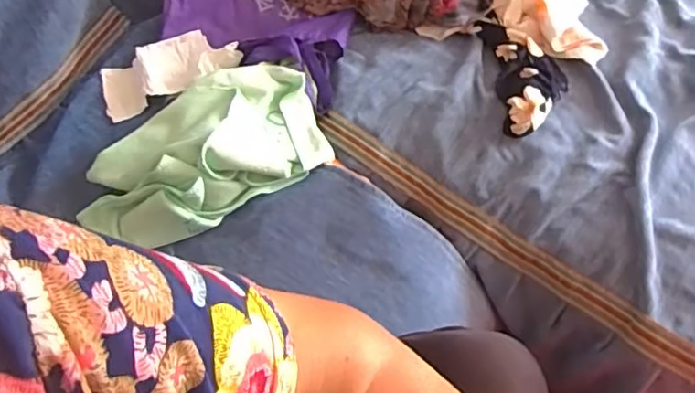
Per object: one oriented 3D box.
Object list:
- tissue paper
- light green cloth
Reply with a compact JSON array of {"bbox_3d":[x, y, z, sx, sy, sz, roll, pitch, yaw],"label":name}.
[{"bbox_3d":[-0.197,-0.141,0.656,0.153,0.015,0.066,-26,71,0],"label":"tissue paper"},{"bbox_3d":[-0.137,-0.046,0.573,0.230,0.076,0.129,-31,59,-15],"label":"light green cloth"}]

